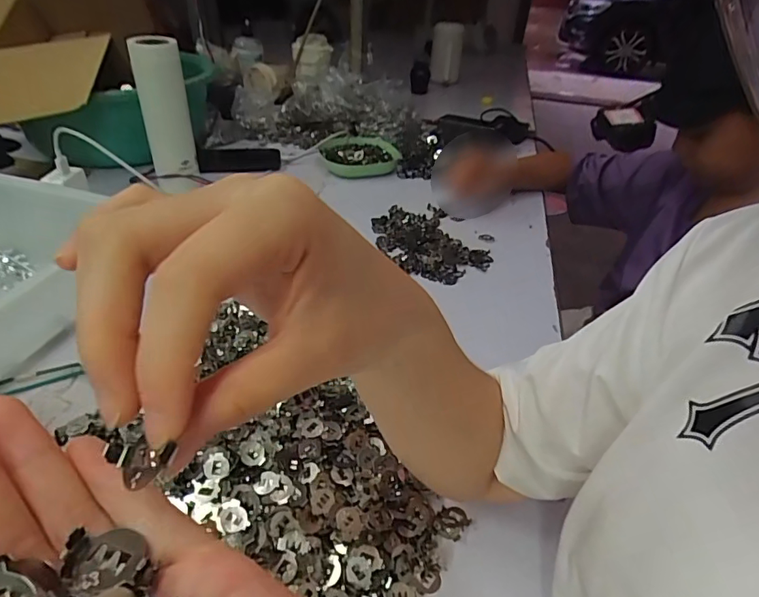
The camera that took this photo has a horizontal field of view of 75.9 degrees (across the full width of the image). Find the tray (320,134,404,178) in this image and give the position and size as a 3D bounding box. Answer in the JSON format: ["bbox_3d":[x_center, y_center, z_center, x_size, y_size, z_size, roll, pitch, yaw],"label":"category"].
[{"bbox_3d":[-0.031,-0.266,0.897,0.156,0.030,0.130,-16,41,-25],"label":"tray"}]

